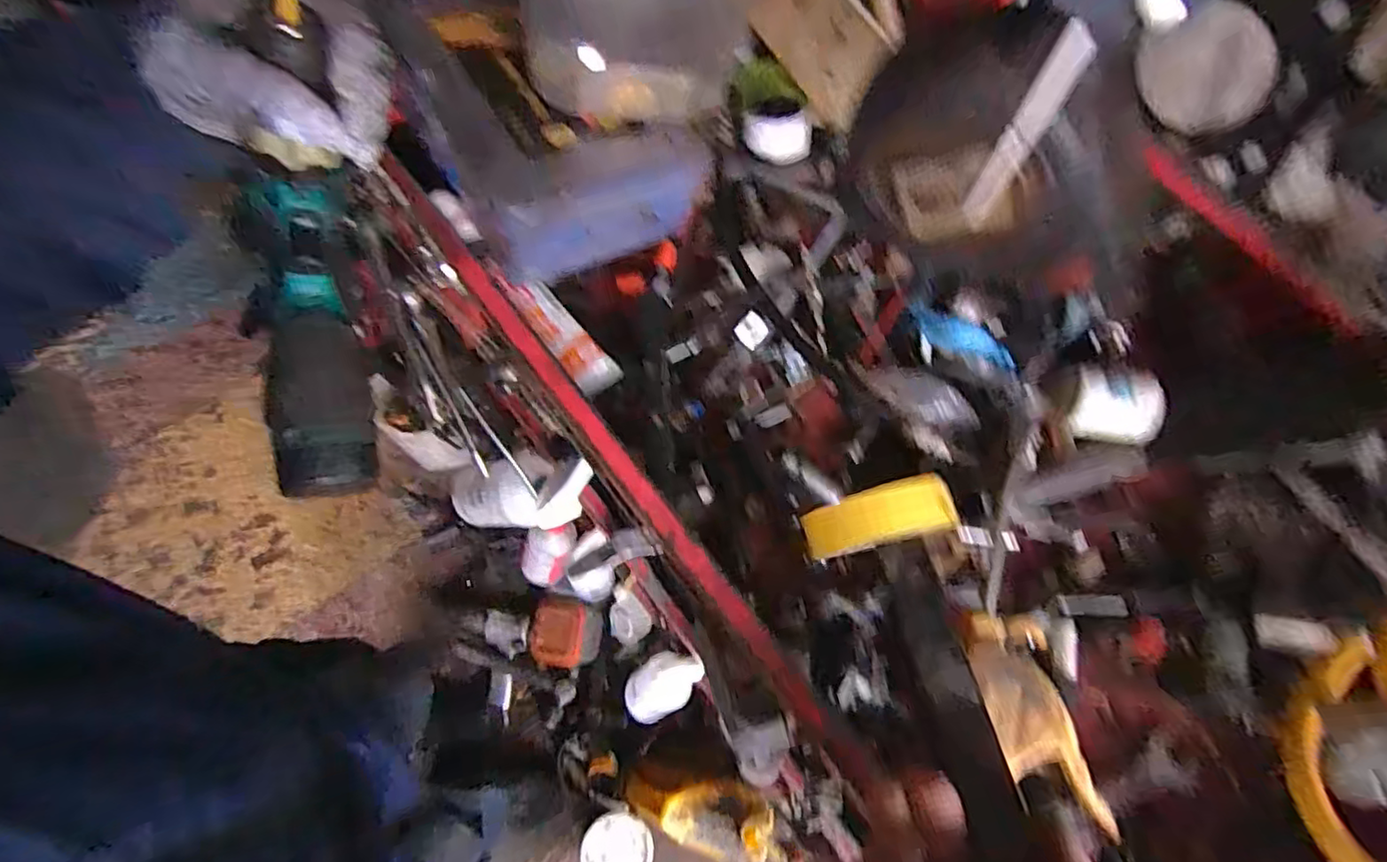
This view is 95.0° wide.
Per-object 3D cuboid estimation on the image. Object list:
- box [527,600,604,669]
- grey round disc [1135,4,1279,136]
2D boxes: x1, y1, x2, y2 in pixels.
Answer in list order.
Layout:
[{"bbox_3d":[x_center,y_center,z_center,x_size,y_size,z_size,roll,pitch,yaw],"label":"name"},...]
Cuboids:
[{"bbox_3d":[-0.250,0.392,1.236,0.135,0.052,0.127,-2,76,12],"label":"box"},{"bbox_3d":[0.252,-0.177,0.315,0.060,0.051,0.010,34,71,10],"label":"grey round disc"}]

